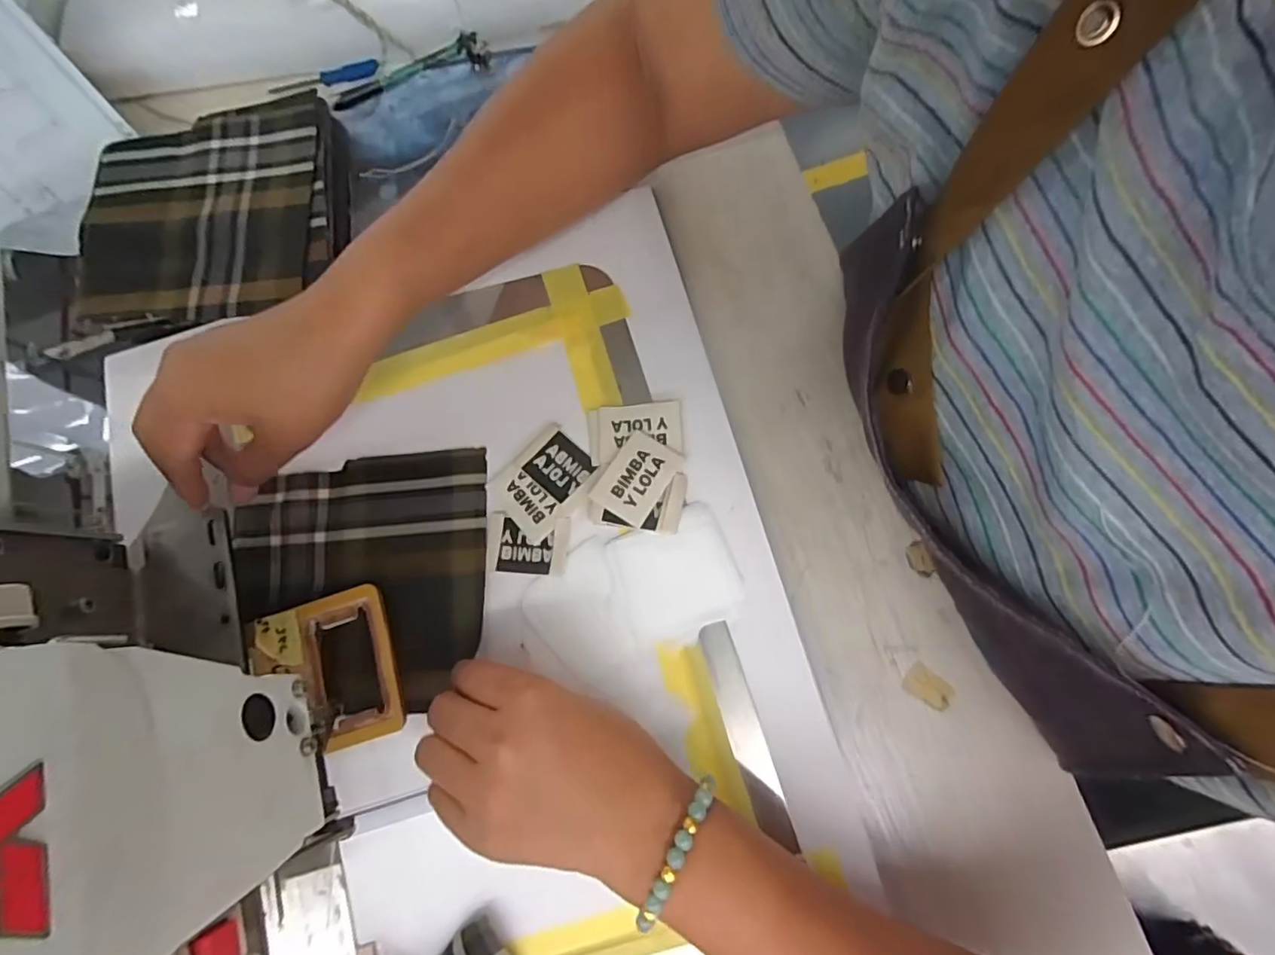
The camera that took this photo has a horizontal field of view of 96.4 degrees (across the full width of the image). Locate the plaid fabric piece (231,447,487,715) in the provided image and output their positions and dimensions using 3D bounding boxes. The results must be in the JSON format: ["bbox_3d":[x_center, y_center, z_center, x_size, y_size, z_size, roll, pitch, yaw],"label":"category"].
[{"bbox_3d":[-0.165,0.059,0.338,0.150,0.011,0.145,-3,77,0],"label":"plaid fabric piece"}]

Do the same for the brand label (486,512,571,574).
[{"bbox_3d":[-0.064,0.039,0.333,0.047,0.006,0.033,4,77,2],"label":"brand label"}]

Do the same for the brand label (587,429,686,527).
[{"bbox_3d":[-0.001,0.000,0.329,0.036,0.005,0.048,33,84,10],"label":"brand label"}]

